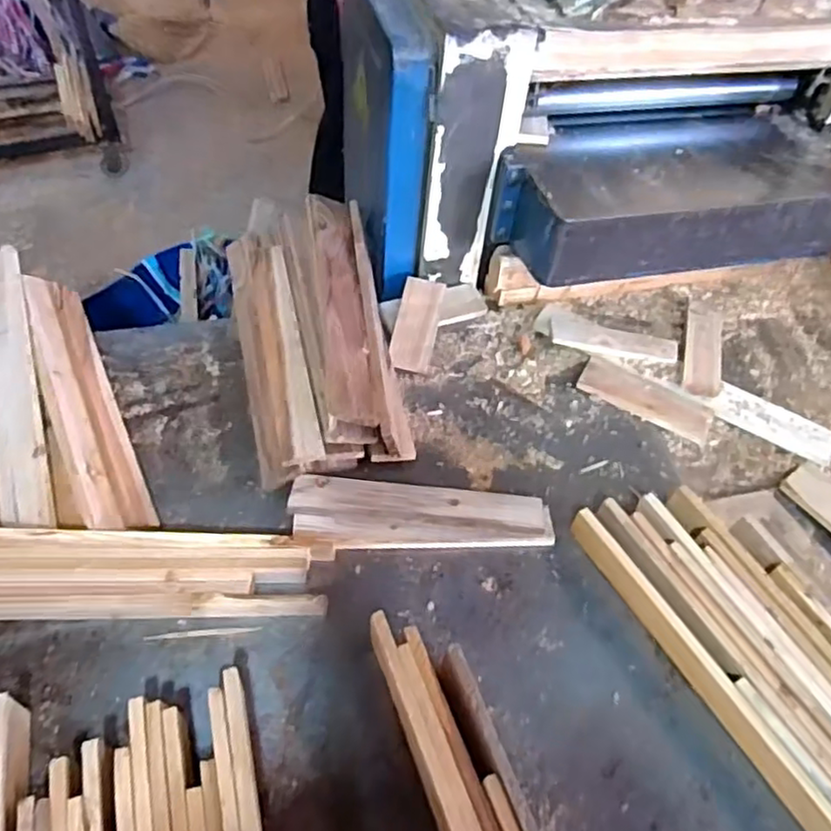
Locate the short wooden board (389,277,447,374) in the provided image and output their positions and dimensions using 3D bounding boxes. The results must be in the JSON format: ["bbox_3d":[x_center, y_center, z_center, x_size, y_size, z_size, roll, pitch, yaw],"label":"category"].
[{"bbox_3d":[0.003,-0.152,1.109,0.068,0.014,0.183,10,64,3],"label":"short wooden board"}]

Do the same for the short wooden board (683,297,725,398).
[{"bbox_3d":[0.493,-0.123,1.138,0.063,0.024,0.246,17,53,9],"label":"short wooden board"}]

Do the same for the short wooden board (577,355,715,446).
[{"bbox_3d":[0.359,-0.026,1.048,0.204,0.017,0.079,28,55,16],"label":"short wooden board"}]

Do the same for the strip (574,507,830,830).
[{"bbox_3d":[0.342,0.311,0.770,0.024,0.053,0.486,-23,57,-20],"label":"strip"}]

